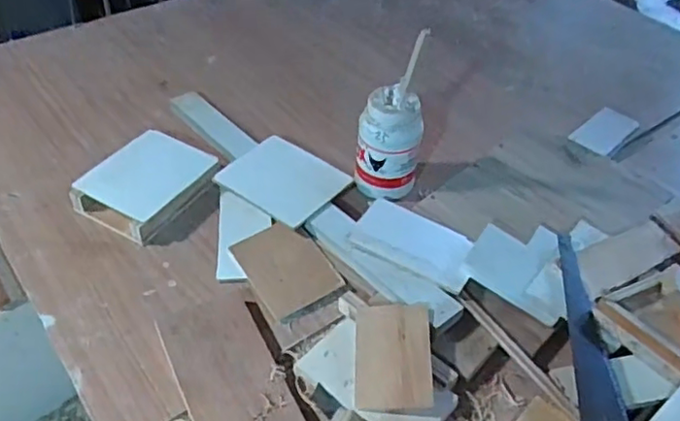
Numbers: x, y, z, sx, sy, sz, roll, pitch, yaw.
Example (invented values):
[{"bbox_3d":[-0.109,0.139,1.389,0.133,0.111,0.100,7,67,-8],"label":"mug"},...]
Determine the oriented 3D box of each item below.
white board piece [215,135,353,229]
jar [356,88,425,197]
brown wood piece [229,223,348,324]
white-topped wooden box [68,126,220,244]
[{"bbox_3d":[-0.070,-0.039,0.771,0.139,0.008,0.105,29,60,24],"label":"white board piece"},{"bbox_3d":[0.063,-0.084,0.780,0.079,0.138,0.079,2,45,-2],"label":"jar"},{"bbox_3d":[-0.061,0.063,0.702,0.085,0.012,0.123,-25,51,-25],"label":"brown wood piece"},{"bbox_3d":[-0.241,-0.035,0.773,0.122,0.038,0.149,23,48,19],"label":"white-topped wooden box"}]

